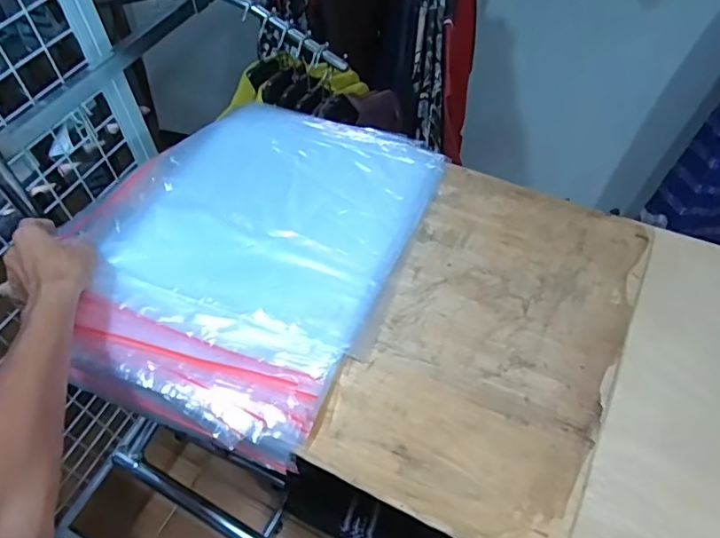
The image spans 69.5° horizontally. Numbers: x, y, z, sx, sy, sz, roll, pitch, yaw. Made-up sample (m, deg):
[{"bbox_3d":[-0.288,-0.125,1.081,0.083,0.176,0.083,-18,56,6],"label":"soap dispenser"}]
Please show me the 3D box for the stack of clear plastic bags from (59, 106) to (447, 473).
[{"bbox_3d":[-0.138,-0.041,0.625,0.375,0.045,0.439,19,59,16],"label":"stack of clear plastic bags"}]

